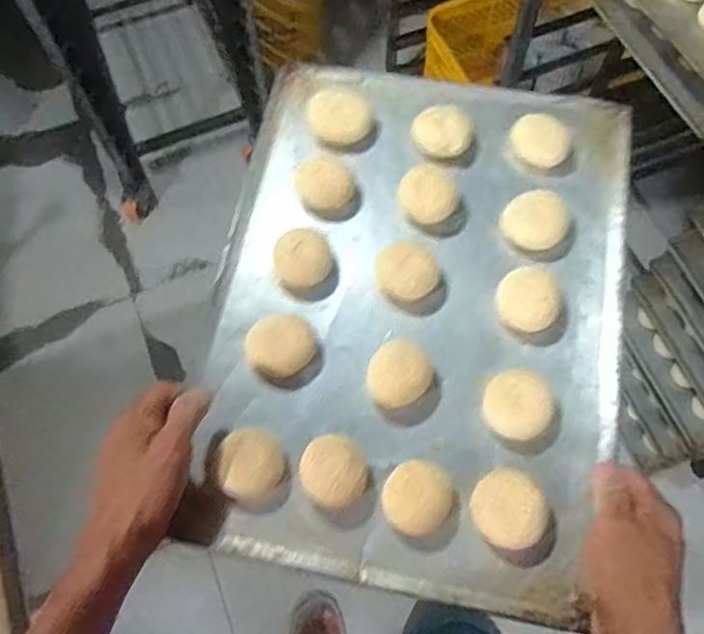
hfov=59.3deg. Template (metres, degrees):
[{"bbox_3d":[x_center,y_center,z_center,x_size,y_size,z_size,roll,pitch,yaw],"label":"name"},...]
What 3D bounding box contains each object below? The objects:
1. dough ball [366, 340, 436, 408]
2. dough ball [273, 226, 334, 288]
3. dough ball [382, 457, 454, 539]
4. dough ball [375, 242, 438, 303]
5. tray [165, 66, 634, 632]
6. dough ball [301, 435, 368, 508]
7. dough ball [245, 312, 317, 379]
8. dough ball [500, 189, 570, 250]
[{"bbox_3d":[0.035,0.045,0.483,0.048,0.033,0.046,0,69,1],"label":"dough ball"},{"bbox_3d":[-0.041,-0.050,0.527,0.047,0.023,0.046,0,69,1],"label":"dough ball"},{"bbox_3d":[0.047,0.132,0.448,0.047,0.028,0.050,0,69,1],"label":"dough ball"},{"bbox_3d":[0.044,-0.037,0.517,0.044,0.030,0.052,-43,74,-14],"label":"dough ball"},{"bbox_3d":[0.054,-0.016,0.512,0.333,0.031,0.448,11,69,6],"label":"tray"},{"bbox_3d":[-0.013,0.114,0.457,0.049,0.031,0.047,0,69,1],"label":"dough ball"},{"bbox_3d":[-0.057,0.023,0.499,0.052,0.022,0.048,0,69,1],"label":"dough ball"},{"bbox_3d":[0.157,-0.083,0.526,0.048,0.019,0.050,0,69,1],"label":"dough ball"}]

